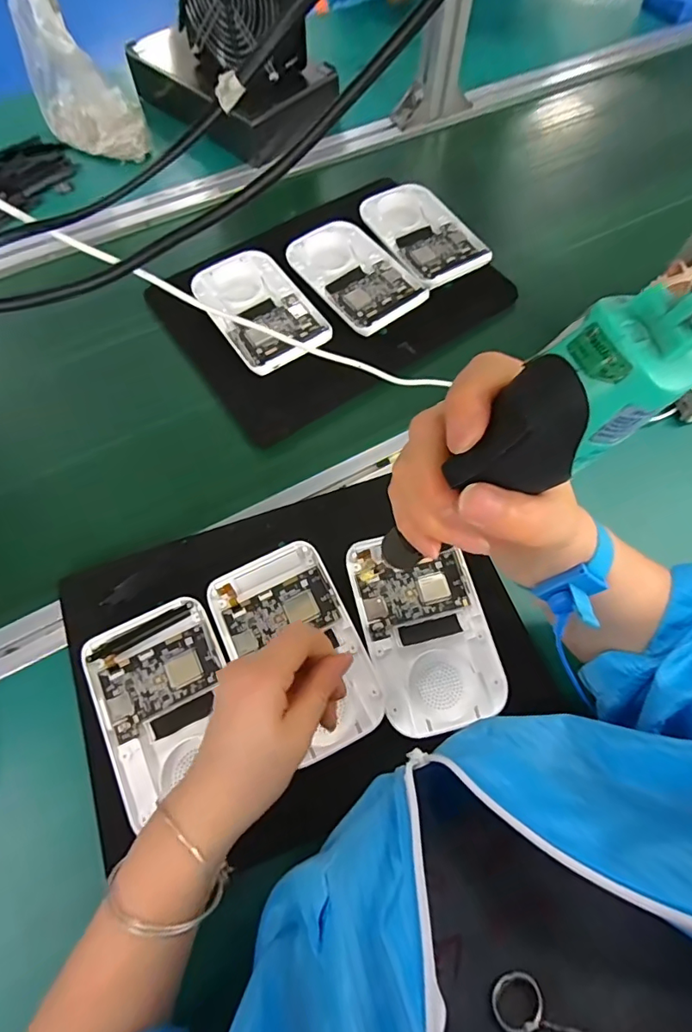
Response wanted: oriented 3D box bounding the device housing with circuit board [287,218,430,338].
[{"bbox_3d":[0.011,-0.268,0.551,0.097,0.010,0.155,-33,72,-15],"label":"device housing with circuit board"}]

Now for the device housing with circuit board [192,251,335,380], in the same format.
[{"bbox_3d":[-0.092,-0.221,0.531,0.097,0.014,0.159,-32,72,-15],"label":"device housing with circuit board"}]

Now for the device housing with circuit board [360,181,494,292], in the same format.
[{"bbox_3d":[0.091,-0.332,0.577,0.100,0.015,0.167,-30,71,-14],"label":"device housing with circuit board"}]

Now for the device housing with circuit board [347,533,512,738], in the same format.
[{"bbox_3d":[0.063,0.088,0.403,0.095,0.014,0.154,-12,68,-8],"label":"device housing with circuit board"}]

